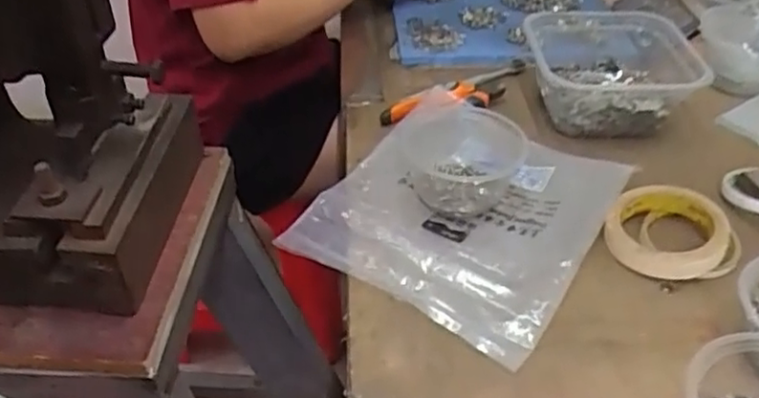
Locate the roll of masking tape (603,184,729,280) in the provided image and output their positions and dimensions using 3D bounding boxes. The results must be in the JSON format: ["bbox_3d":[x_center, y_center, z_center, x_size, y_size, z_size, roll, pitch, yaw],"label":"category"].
[{"bbox_3d":[0.247,0.026,0.587,0.094,0.038,0.091,0,40,0],"label":"roll of masking tape"}]

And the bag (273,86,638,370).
[{"bbox_3d":[0.078,-0.005,0.615,0.235,0.045,0.261,23,45,26],"label":"bag"}]

